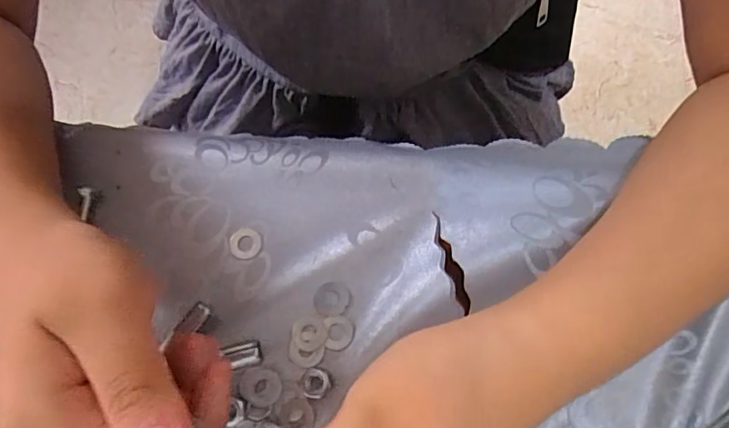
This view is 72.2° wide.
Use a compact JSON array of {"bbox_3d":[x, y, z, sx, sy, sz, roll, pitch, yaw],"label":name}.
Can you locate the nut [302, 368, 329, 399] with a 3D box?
[{"bbox_3d":[-0.023,0.080,0.235,0.012,0.004,0.014,22,74,8],"label":"nut"}]

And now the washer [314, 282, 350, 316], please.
[{"bbox_3d":[-0.016,0.042,0.248,0.017,0.004,0.016,3,72,2],"label":"washer"}]

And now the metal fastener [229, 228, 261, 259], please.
[{"bbox_3d":[-0.062,0.015,0.260,0.017,0.004,0.016,0,72,1],"label":"metal fastener"}]

